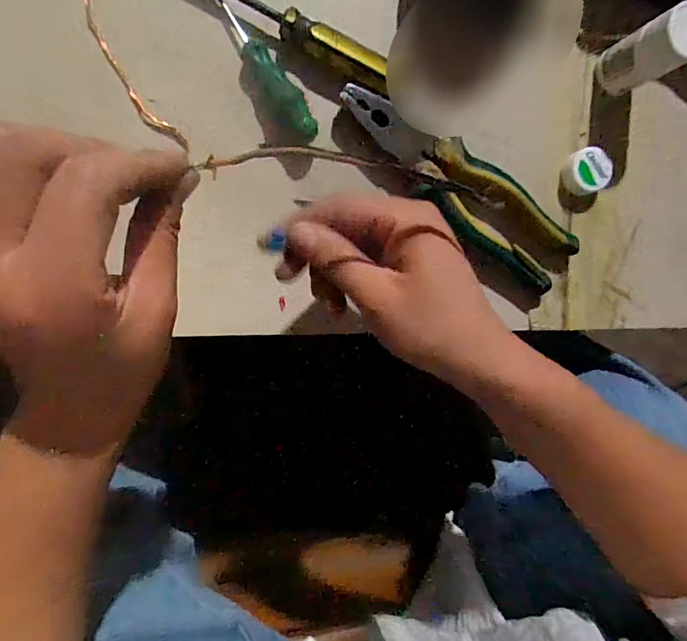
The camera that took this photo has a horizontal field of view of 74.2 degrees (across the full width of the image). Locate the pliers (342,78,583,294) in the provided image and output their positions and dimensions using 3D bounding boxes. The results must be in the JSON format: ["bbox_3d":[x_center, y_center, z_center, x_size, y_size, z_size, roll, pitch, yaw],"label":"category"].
[{"bbox_3d":[0.077,-0.088,0.313,0.189,0.024,0.053,34,90,-9],"label":"pliers"}]

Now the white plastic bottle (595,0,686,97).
[{"bbox_3d":[0.204,-0.179,0.306,0.035,0.062,0.034,-19,97,-5],"label":"white plastic bottle"}]

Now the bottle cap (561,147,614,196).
[{"bbox_3d":[0.175,-0.108,0.330,0.034,0.019,0.031,-1,95,-7],"label":"bottle cap"}]

